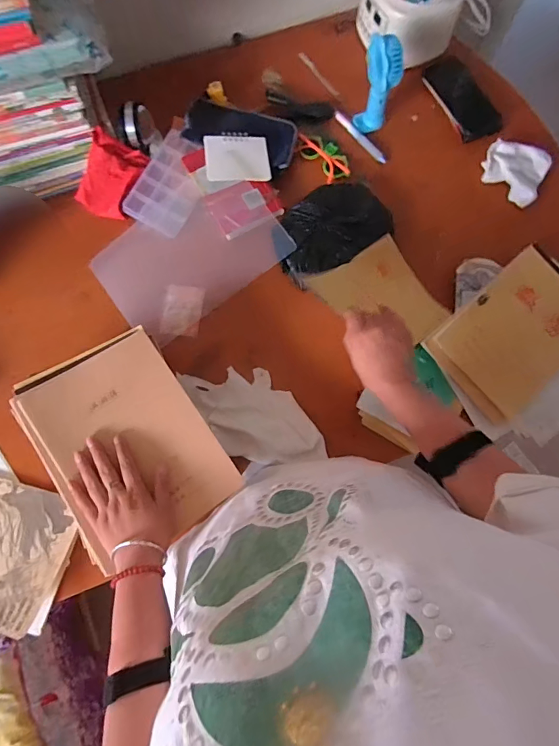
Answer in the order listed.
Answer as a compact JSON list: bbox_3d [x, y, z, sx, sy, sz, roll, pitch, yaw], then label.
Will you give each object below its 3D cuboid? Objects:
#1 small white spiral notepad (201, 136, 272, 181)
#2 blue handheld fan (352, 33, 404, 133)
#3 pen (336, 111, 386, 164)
[{"bbox_3d":[-0.069,-0.351,0.705,0.103,0.006,0.077,-6,88,-6],"label":"small white spiral notepad"},{"bbox_3d":[0.161,-0.466,0.704,0.052,0.140,0.048,4,76,-1],"label":"blue handheld fan"},{"bbox_3d":[0.144,-0.420,0.769,0.012,0.010,0.129,-40,80,-10],"label":"pen"}]

